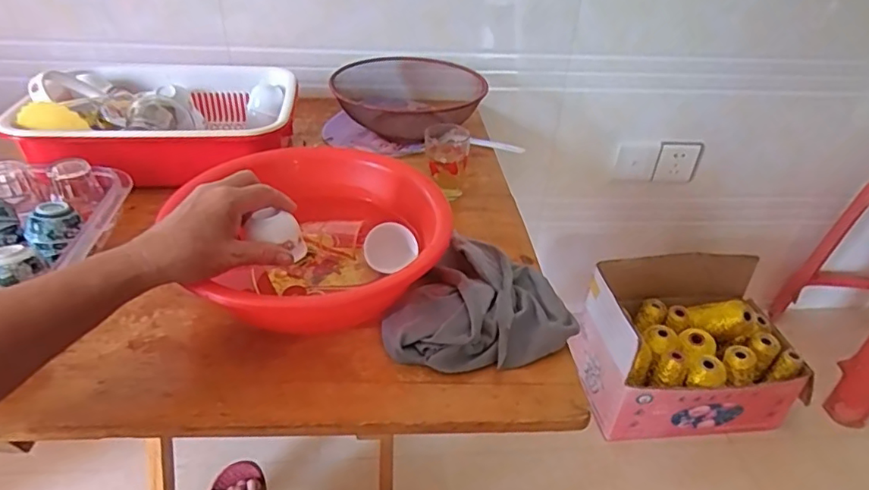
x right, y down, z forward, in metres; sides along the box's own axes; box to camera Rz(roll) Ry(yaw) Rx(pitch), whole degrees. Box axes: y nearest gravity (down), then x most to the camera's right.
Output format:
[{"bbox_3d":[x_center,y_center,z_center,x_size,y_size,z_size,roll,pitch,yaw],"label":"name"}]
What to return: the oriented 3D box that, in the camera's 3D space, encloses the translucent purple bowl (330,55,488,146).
[{"bbox_3d":[-0.038,-0.232,0.893,0.239,0.090,0.188,1,35,-2],"label":"translucent purple bowl"}]

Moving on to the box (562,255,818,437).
[{"bbox_3d":[0.498,0.201,1.102,0.390,0.260,0.253,-1,35,-6],"label":"box"}]

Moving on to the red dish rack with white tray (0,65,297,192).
[{"bbox_3d":[-0.354,-0.174,0.730,0.319,0.092,0.270,-4,36,-10],"label":"red dish rack with white tray"}]

